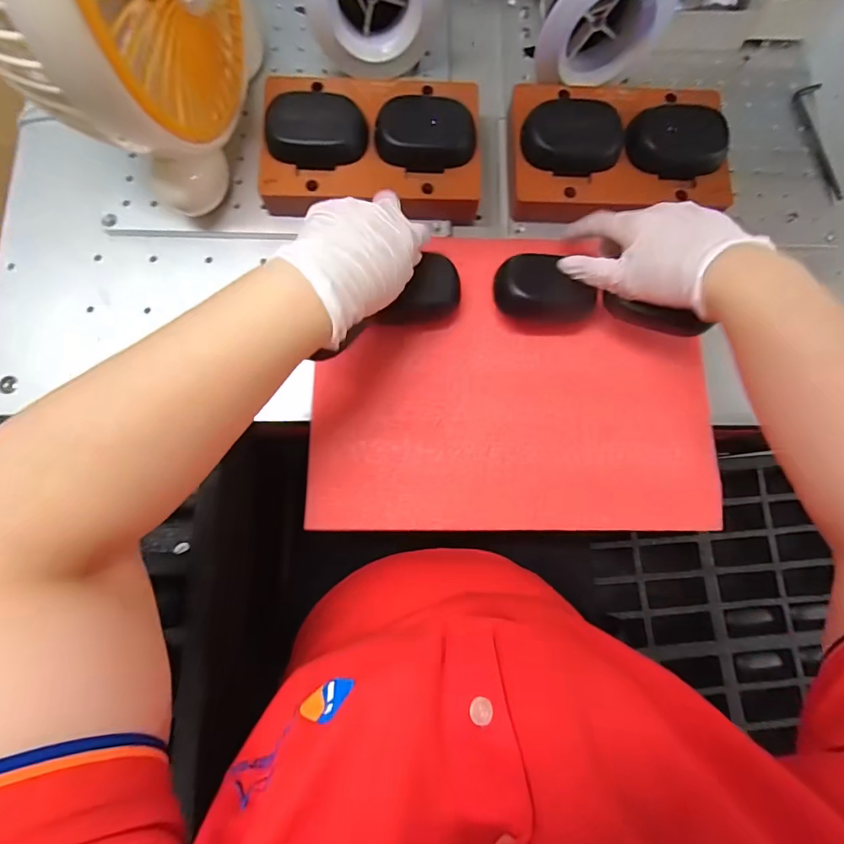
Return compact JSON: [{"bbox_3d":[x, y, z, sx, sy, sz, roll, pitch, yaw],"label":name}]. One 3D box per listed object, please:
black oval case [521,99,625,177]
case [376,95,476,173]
[{"bbox_3d":[0.133,-0.250,0.383,0.087,0.020,0.056,5,79,-1],"label":"black oval case"},{"bbox_3d":[0.004,-0.247,0.375,0.083,0.022,0.054,4,79,-1],"label":"case"}]

